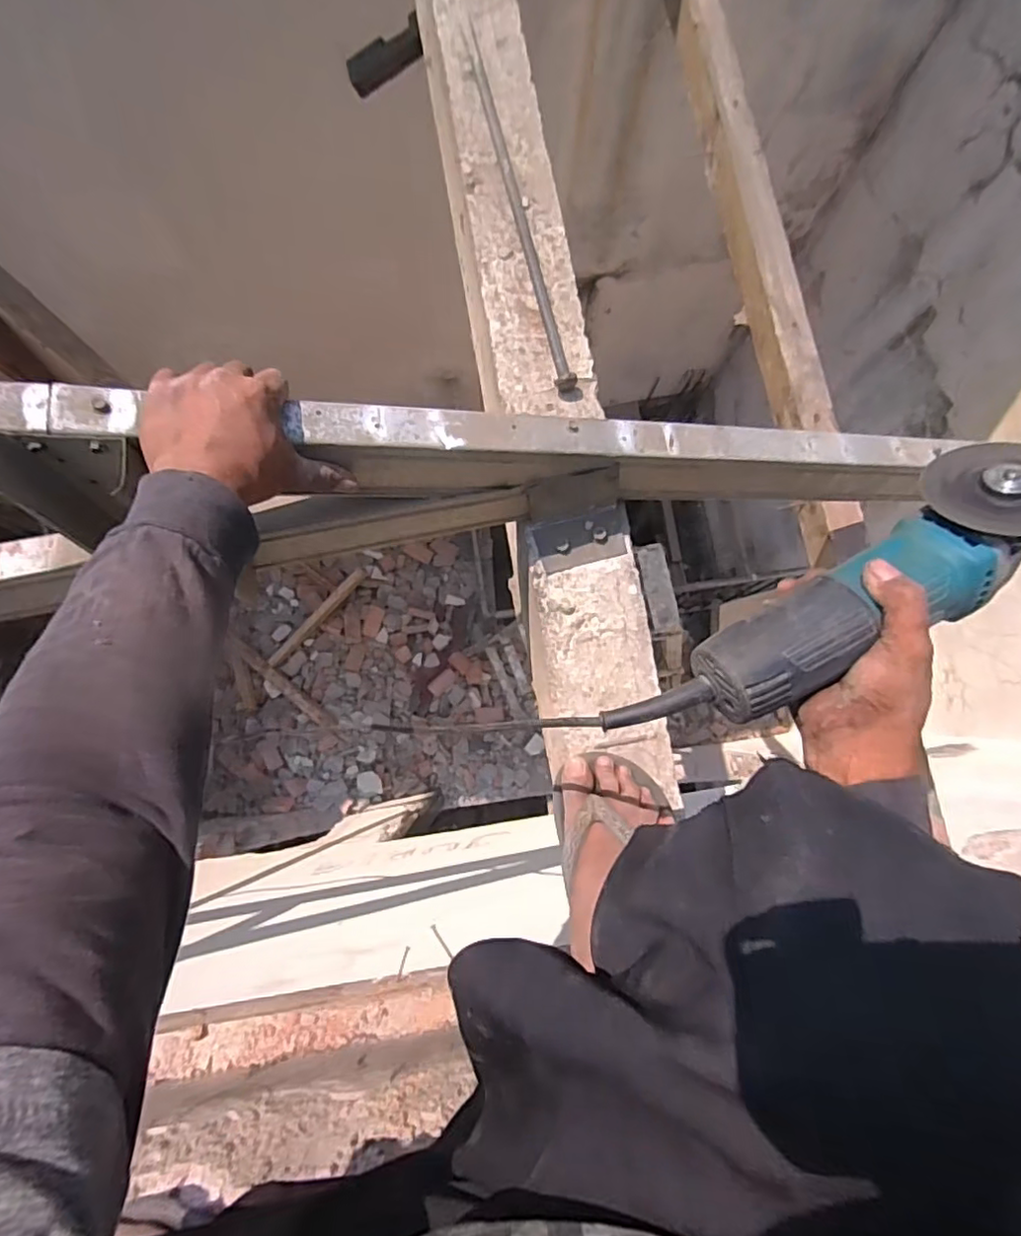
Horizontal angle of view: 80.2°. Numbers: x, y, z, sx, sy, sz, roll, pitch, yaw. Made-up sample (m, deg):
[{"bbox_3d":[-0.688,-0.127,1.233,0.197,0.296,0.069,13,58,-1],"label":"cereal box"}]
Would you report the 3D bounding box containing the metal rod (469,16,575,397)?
[{"bbox_3d":[0.009,-0.477,0.696,0.020,0.015,0.473,-12,82,-3],"label":"metal rod"}]

